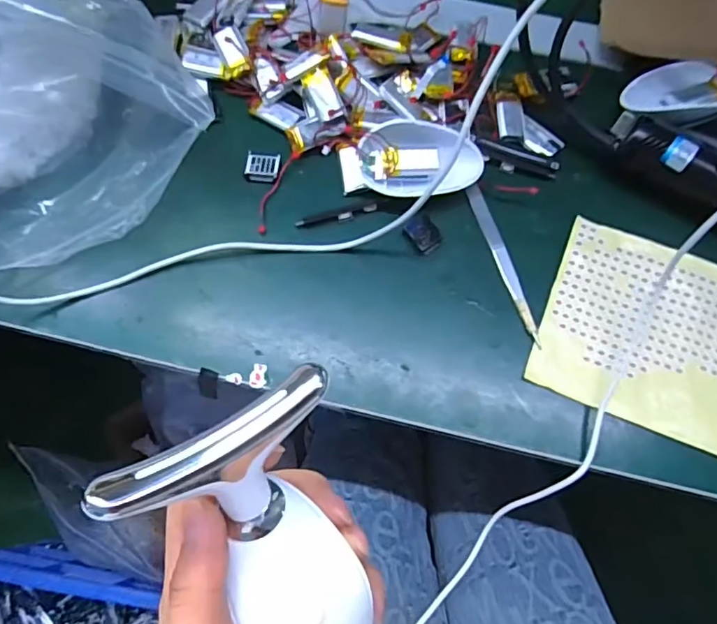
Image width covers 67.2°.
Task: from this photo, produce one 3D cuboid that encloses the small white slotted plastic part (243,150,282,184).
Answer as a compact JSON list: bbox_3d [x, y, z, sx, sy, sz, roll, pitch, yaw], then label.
[{"bbox_3d":[-0.067,-0.102,0.380,0.024,0.007,0.021,9,75,2],"label":"small white slotted plastic part"}]

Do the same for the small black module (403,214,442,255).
[{"bbox_3d":[0.044,-0.052,0.364,0.019,0.010,0.024,-36,78,-9],"label":"small black module"}]

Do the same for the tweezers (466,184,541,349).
[{"bbox_3d":[0.098,-0.033,0.362,0.010,0.004,0.117,-18,76,-5],"label":"tweezers"}]

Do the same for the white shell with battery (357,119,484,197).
[{"bbox_3d":[0.042,-0.104,0.368,0.080,0.026,0.043,-5,75,-2],"label":"white shell with battery"}]

